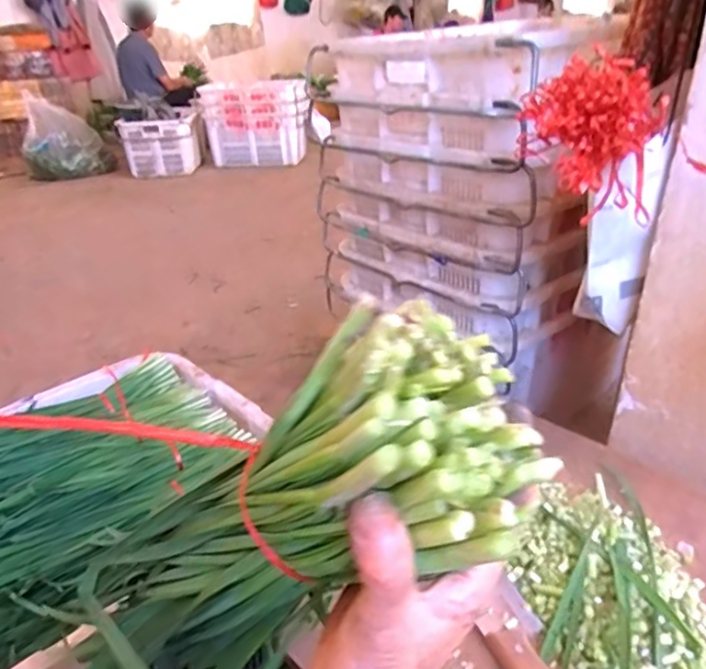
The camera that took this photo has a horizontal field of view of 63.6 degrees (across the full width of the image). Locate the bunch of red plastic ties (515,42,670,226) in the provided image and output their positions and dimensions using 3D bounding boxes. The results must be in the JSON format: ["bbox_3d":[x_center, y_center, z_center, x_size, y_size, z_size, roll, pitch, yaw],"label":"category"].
[{"bbox_3d":[0.250,-0.216,0.609,0.134,0.138,0.136,5,30,13],"label":"bunch of red plastic ties"}]

